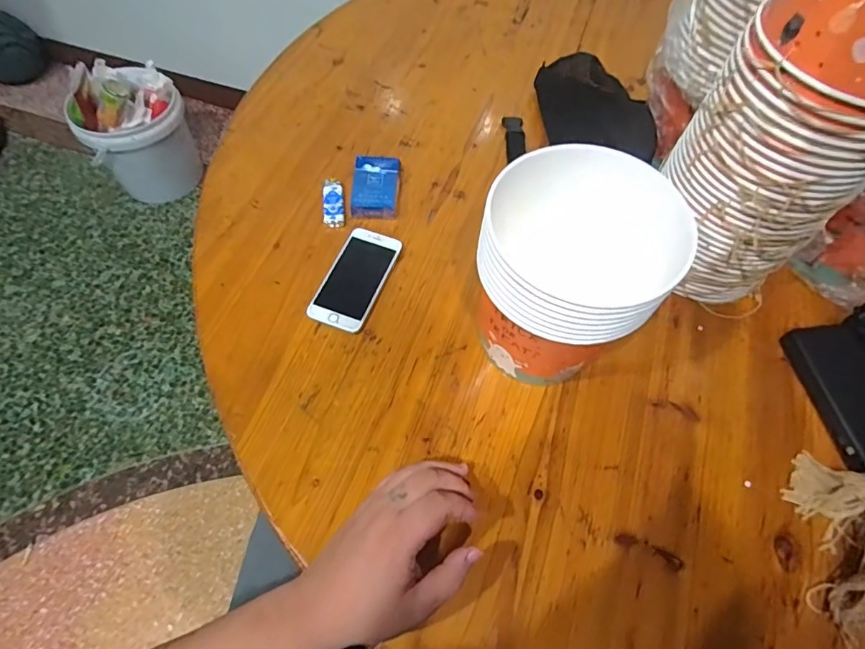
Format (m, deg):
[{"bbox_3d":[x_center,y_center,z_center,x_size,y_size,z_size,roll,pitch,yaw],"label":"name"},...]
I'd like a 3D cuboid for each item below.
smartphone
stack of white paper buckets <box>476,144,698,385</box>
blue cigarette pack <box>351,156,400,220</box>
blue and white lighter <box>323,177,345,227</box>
[{"bbox_3d":[-0.088,-0.053,0.560,0.066,0.011,0.131,19,63,8],"label":"smartphone"},{"bbox_3d":[0.118,-0.034,0.456,0.151,0.199,0.142,24,62,11],"label":"stack of white paper buckets"},{"bbox_3d":[-0.072,-0.176,0.622,0.056,0.027,0.086,3,62,-1],"label":"blue cigarette pack"},{"bbox_3d":[-0.124,-0.155,0.613,0.024,0.011,0.080,-4,62,-4],"label":"blue and white lighter"}]

